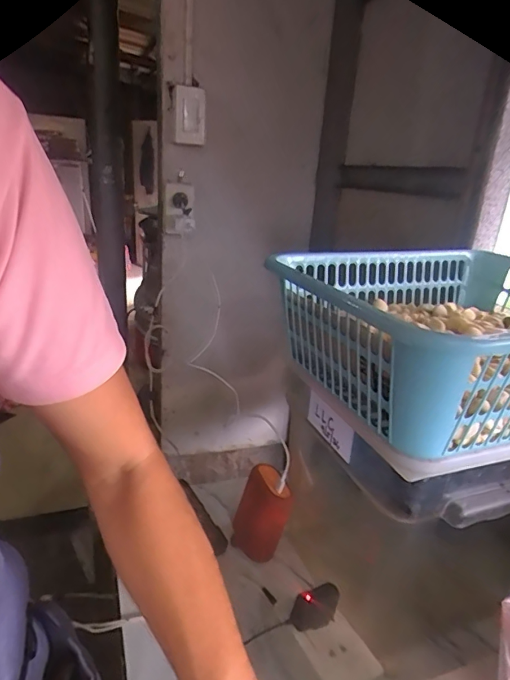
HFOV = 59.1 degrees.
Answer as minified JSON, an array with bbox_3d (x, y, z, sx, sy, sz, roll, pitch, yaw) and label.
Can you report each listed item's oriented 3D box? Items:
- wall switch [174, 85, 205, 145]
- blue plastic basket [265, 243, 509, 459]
[{"bbox_3d":[-0.153,-0.531,1.066,0.074,0.129,0.020,-2,7,-24],"label":"wall switch"},{"bbox_3d":[0.239,-0.010,0.518,0.400,0.125,0.312,-5,24,-22],"label":"blue plastic basket"}]

